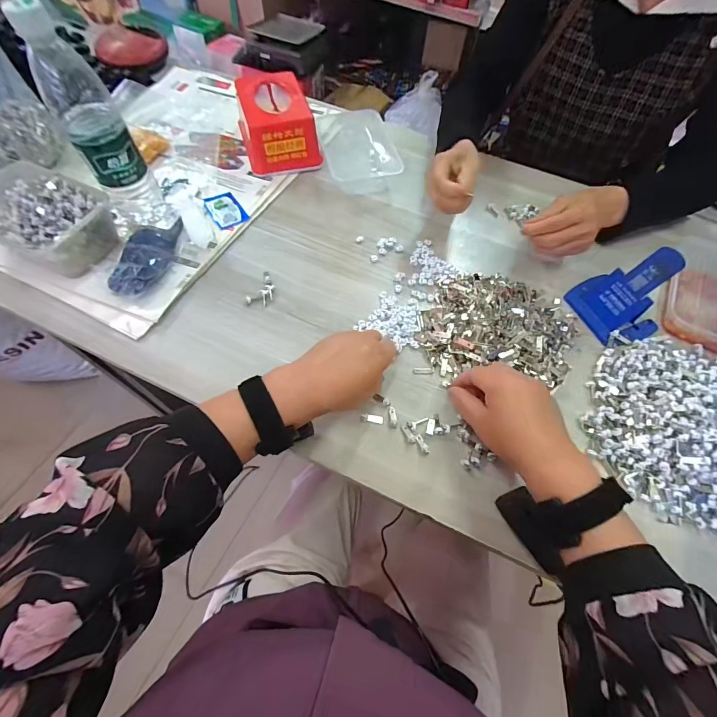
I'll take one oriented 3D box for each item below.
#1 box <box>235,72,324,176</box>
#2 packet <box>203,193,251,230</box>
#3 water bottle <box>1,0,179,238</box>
[{"bbox_3d":[-0.131,-0.371,0.570,0.108,0.080,0.139,-16,64,-11],"label":"box"},{"bbox_3d":[-0.194,-0.215,0.524,0.047,0.007,0.064,-34,68,-19],"label":"packet"},{"bbox_3d":[-0.289,-0.249,0.407,0.069,0.216,0.058,-29,66,-17],"label":"water bottle"}]

